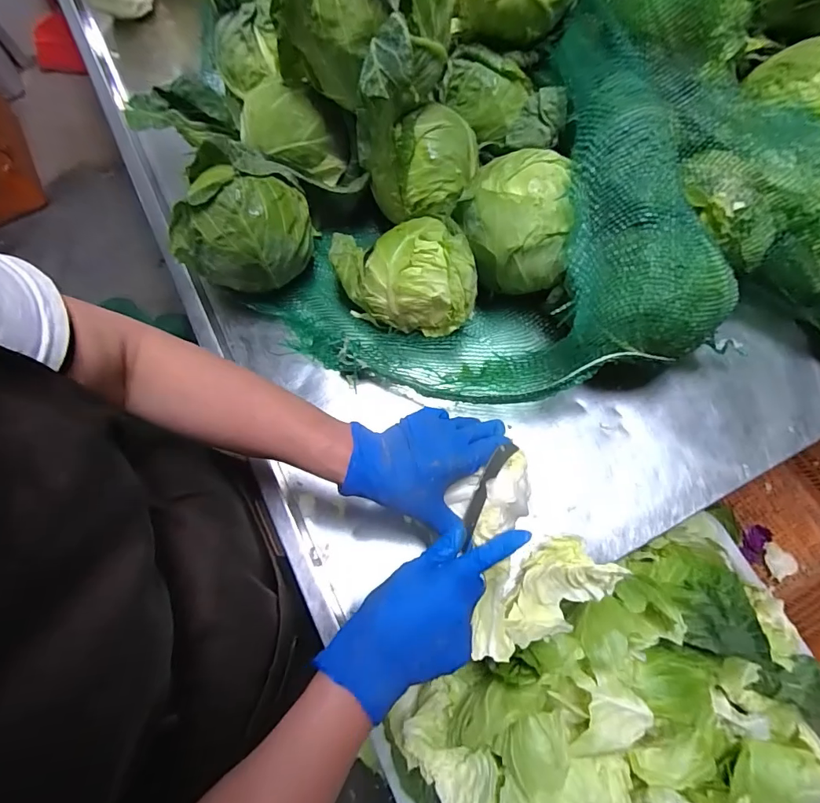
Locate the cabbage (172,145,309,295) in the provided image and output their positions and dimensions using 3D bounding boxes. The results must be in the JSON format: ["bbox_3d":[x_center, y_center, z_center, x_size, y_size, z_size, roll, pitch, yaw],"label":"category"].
[{"bbox_3d":[-0.200,-0.204,0.548,0.142,0.120,0.112,8,72,4],"label":"cabbage"}]

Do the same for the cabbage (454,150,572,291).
[{"bbox_3d":[0.116,-0.204,0.539,0.114,0.118,0.122,0,72,1],"label":"cabbage"}]

